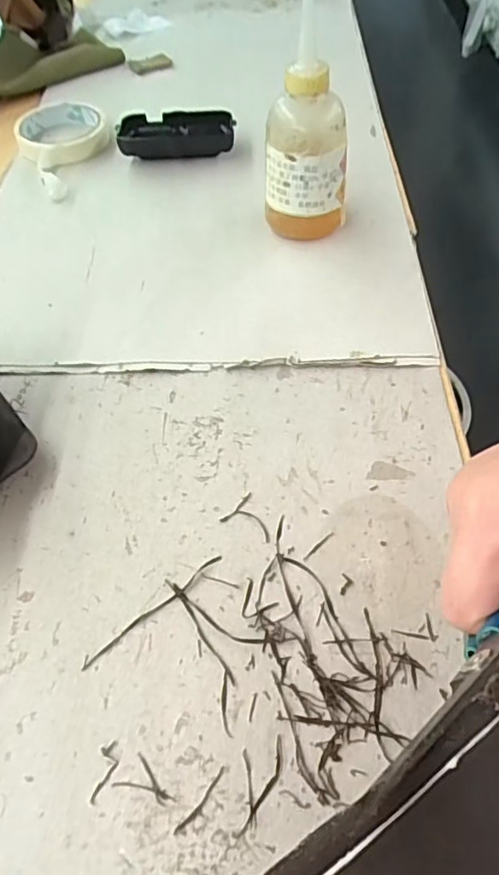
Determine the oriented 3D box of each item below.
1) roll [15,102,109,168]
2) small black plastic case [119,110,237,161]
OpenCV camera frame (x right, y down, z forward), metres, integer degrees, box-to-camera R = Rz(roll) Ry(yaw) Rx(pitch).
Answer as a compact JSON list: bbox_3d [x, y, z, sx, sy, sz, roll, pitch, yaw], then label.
[{"bbox_3d":[-0.186,-0.303,0.564,0.084,0.017,0.089,-1,54,2],"label":"roll"},{"bbox_3d":[-0.069,-0.290,0.544,0.106,0.020,0.054,-2,54,1],"label":"small black plastic case"}]

